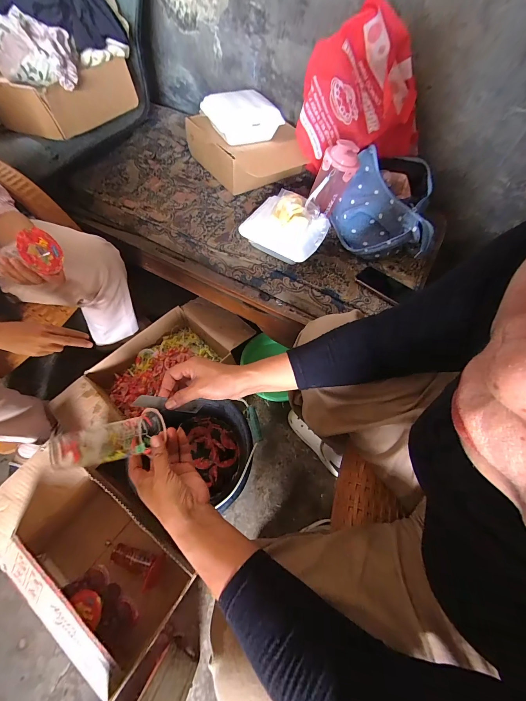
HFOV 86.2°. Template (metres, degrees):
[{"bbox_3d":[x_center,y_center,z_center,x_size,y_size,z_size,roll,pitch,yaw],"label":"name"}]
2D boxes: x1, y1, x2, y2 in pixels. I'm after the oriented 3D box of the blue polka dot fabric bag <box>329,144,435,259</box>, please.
[{"bbox_3d":[0.314,-0.384,0.722,0.226,0.144,0.275,18,63,7],"label":"blue polka dot fabric bag"}]

